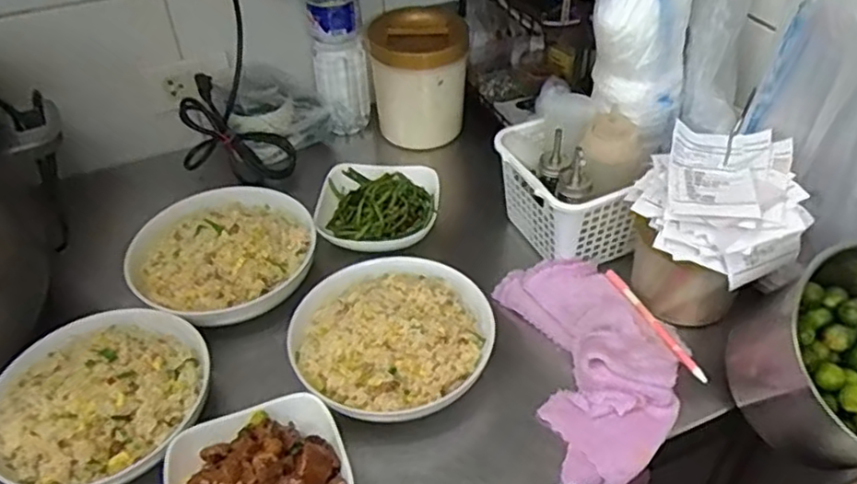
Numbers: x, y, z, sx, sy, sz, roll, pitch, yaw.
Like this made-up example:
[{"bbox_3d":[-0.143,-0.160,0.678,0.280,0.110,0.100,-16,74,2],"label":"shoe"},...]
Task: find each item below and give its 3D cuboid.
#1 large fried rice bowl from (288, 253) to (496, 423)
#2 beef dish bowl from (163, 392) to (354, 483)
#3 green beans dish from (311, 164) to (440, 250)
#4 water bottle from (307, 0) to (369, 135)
[{"bbox_3d":[-0.037,0.095,0.688,0.192,0.058,0.193,-1,43,1],"label":"large fried rice bowl"},{"bbox_3d":[-0.144,0.206,0.576,0.147,0.057,0.137,-14,44,-13],"label":"beef dish bowl"},{"bbox_3d":[-0.062,-0.052,0.857,0.148,0.036,0.154,-1,43,1],"label":"green beans dish"},{"bbox_3d":[-0.126,-0.275,0.935,0.069,0.265,0.081,-6,43,-4],"label":"water bottle"}]

